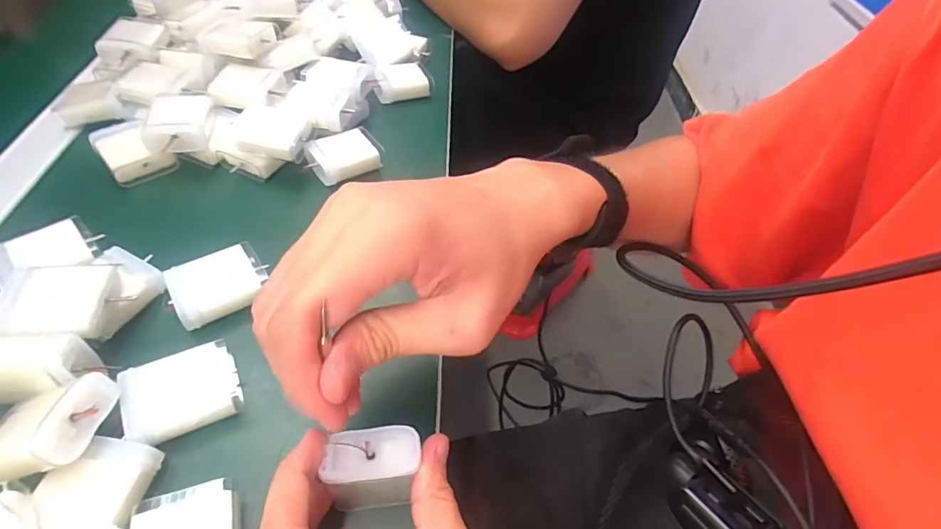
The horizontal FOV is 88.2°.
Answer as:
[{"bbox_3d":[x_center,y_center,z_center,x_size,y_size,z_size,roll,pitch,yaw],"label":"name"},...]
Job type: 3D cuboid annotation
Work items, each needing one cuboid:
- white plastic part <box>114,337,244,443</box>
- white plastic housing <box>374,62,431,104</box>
[{"bbox_3d":[-0.149,0.065,0.251,0.050,0.013,0.042,-22,55,-20],"label":"white plastic part"},{"bbox_3d":[-0.065,-0.171,0.453,0.049,0.017,0.042,-14,53,-14],"label":"white plastic housing"}]

